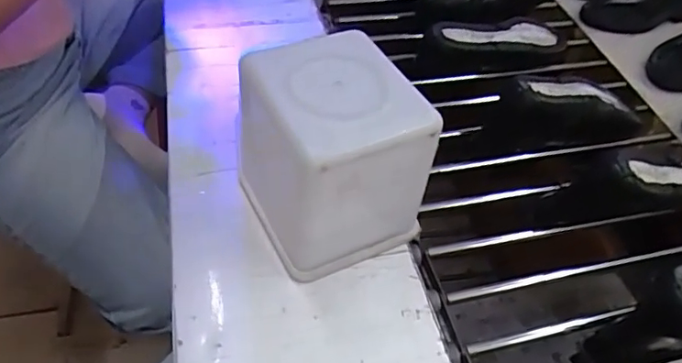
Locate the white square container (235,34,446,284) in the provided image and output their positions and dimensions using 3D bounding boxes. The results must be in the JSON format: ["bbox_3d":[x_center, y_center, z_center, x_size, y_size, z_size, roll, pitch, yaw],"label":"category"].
[{"bbox_3d":[-0.014,-0.023,0.498,0.127,0.171,0.149,-23,54,-24],"label":"white square container"}]

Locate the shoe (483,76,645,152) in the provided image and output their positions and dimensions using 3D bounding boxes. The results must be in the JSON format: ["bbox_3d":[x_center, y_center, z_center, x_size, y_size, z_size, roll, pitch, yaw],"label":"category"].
[{"bbox_3d":[0.309,-0.102,0.707,0.237,0.084,0.079,-4,49,-10],"label":"shoe"}]

